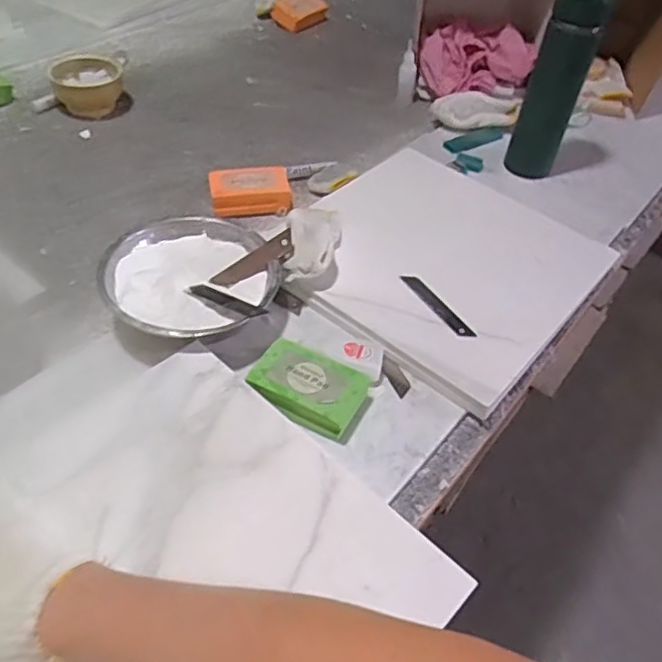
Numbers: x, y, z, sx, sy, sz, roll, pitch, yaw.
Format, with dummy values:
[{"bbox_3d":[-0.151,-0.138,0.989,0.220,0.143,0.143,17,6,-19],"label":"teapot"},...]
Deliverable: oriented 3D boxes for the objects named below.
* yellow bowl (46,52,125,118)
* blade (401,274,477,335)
[{"bbox_3d":[-0.339,-0.343,0.876,0.097,0.050,0.082,-9,50,-13],"label":"yellow bowl"},{"bbox_3d":[0.107,-0.026,0.630,0.022,0.005,0.098,-17,50,-28],"label":"blade"}]

